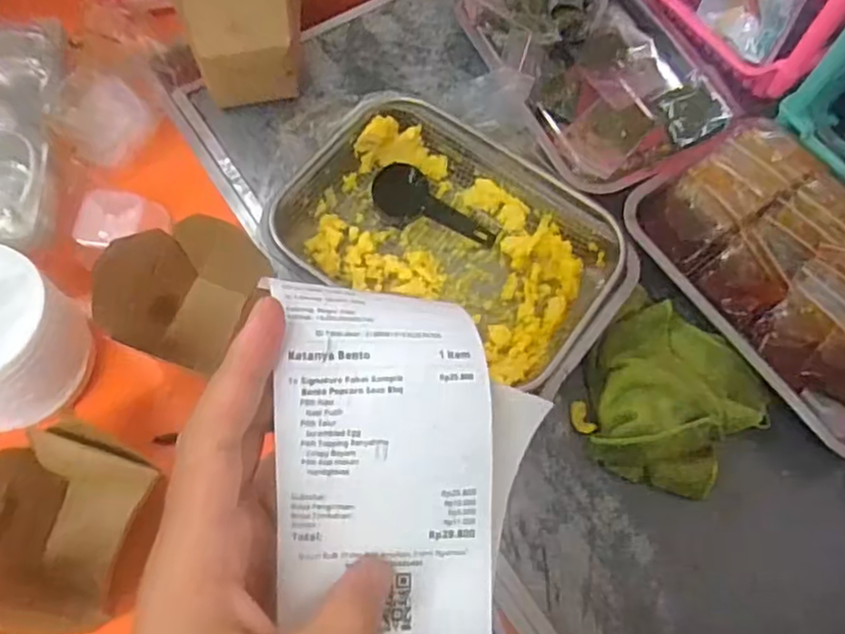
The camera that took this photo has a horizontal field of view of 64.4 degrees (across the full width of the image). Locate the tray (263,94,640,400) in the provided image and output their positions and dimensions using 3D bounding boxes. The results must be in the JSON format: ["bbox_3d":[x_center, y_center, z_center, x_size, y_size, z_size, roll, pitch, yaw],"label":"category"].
[{"bbox_3d":[0.028,-0.073,0.627,0.310,0.056,0.199,31,70,10],"label":"tray"}]

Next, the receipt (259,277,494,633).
[{"bbox_3d":[-0.014,0.063,0.252,0.077,0.023,0.149,-3,92,-8],"label":"receipt"}]

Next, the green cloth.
[{"bbox_3d":[0.214,0.066,0.586,0.145,0.043,0.157,37,71,12],"label":"green cloth"}]

